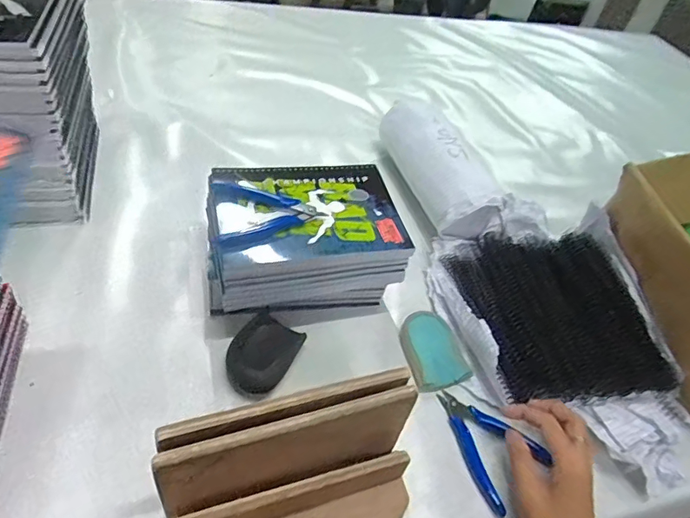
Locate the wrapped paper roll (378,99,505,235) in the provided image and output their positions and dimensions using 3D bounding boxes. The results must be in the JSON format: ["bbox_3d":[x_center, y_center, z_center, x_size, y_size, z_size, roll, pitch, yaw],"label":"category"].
[{"bbox_3d":[0.140,-0.142,0.754,0.087,0.090,0.255,-8,49,-20],"label":"wrapped paper roll"}]

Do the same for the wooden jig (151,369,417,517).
[{"bbox_3d":[-0.031,0.180,0.396,0.213,0.125,0.094,-8,50,-21],"label":"wooden jig"}]

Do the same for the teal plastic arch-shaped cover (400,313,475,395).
[{"bbox_3d":[0.100,0.101,0.560,0.065,0.016,0.089,-6,49,-19],"label":"teal plastic arch-shaped cover"}]

